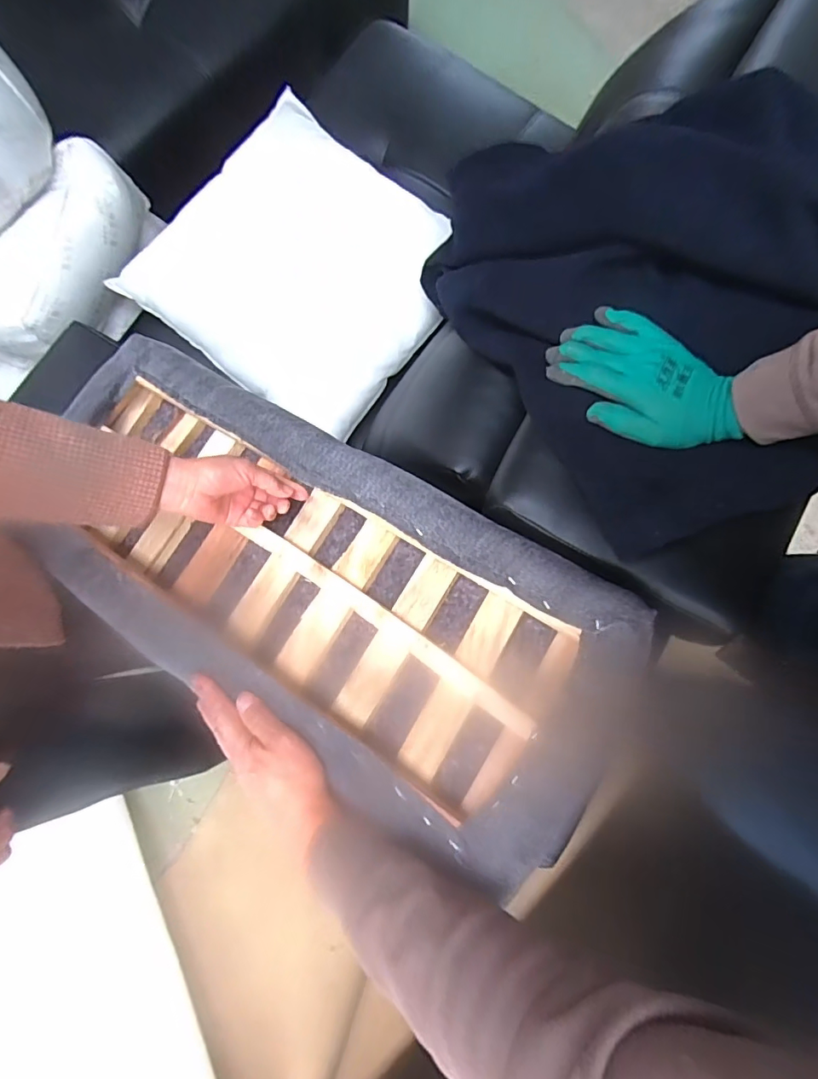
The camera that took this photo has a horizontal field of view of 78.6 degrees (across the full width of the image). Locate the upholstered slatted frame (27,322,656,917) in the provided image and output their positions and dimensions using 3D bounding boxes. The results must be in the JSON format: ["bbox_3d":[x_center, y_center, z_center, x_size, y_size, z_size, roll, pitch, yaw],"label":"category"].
[{"bbox_3d":[-0.131,0.031,0.580,0.734,0.111,0.308,31,80,20],"label":"upholstered slatted frame"}]

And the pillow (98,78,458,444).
[{"bbox_3d":[-0.178,-0.475,0.879,0.473,0.108,0.458,38,81,5],"label":"pillow"}]

